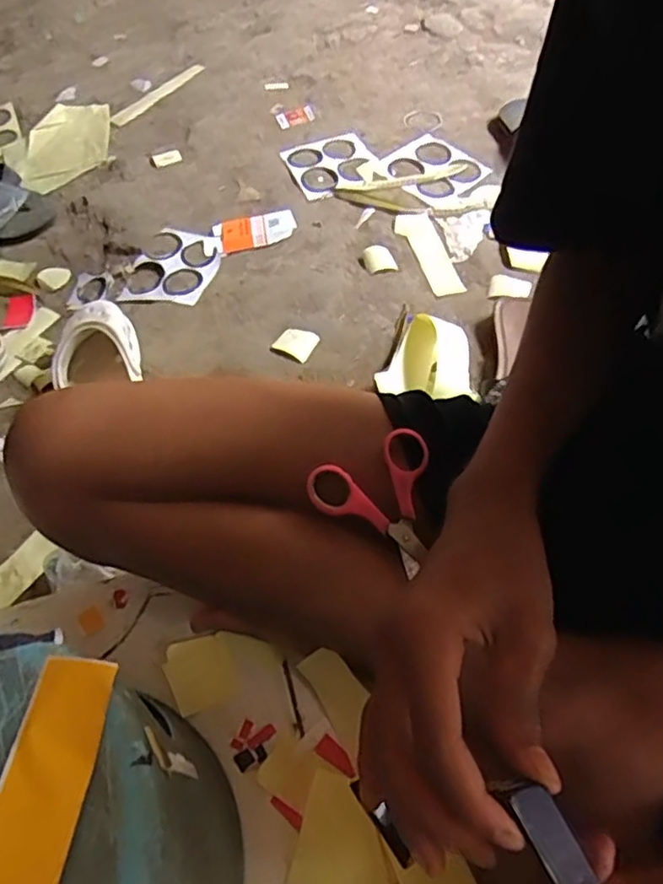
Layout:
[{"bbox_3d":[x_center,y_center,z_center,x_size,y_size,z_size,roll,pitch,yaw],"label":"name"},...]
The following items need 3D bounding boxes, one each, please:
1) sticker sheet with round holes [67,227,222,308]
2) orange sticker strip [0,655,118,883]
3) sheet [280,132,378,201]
[{"bbox_3d":[-0.271,-0.254,0.955,0.230,0.018,0.142,6,62,22],"label":"sticker sheet with round holes"},{"bbox_3d":[-0.142,0.181,0.300,0.046,0.004,0.157,3,58,8],"label":"orange sticker strip"},{"bbox_3d":[0.004,-0.438,1.029,0.138,0.005,0.137,-20,59,-11],"label":"sheet"}]

